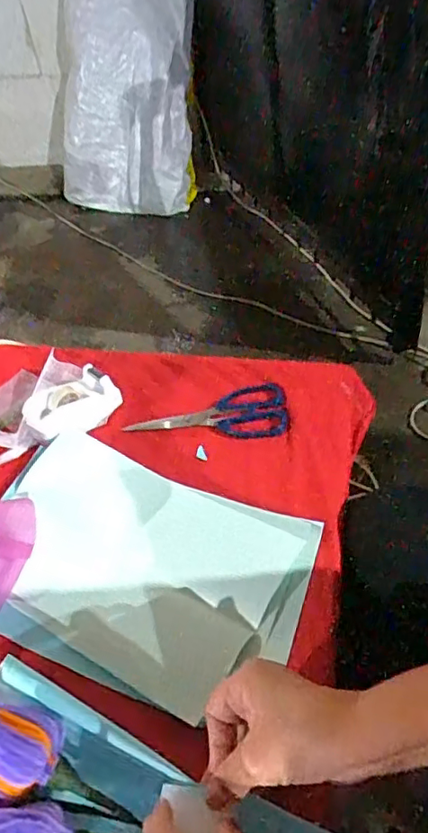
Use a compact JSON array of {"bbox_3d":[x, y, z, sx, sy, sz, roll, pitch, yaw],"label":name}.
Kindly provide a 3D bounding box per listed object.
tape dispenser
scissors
[{"bbox_3d":[-0.153,-0.012,0.634,0.102,0.042,0.052,-37,52,-23],"label":"tape dispenser"},{"bbox_3d":[-0.007,-0.006,0.640,0.176,0.009,0.066,-3,47,7],"label":"scissors"}]

